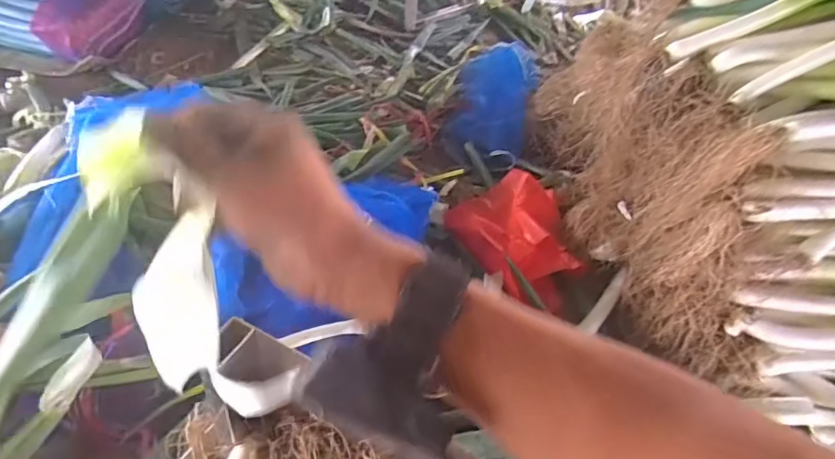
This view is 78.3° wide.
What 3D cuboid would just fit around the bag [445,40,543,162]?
[{"bbox_3d":[0.185,-0.323,1.222,0.183,0.081,0.463,14,46,8],"label":"bag"}]

